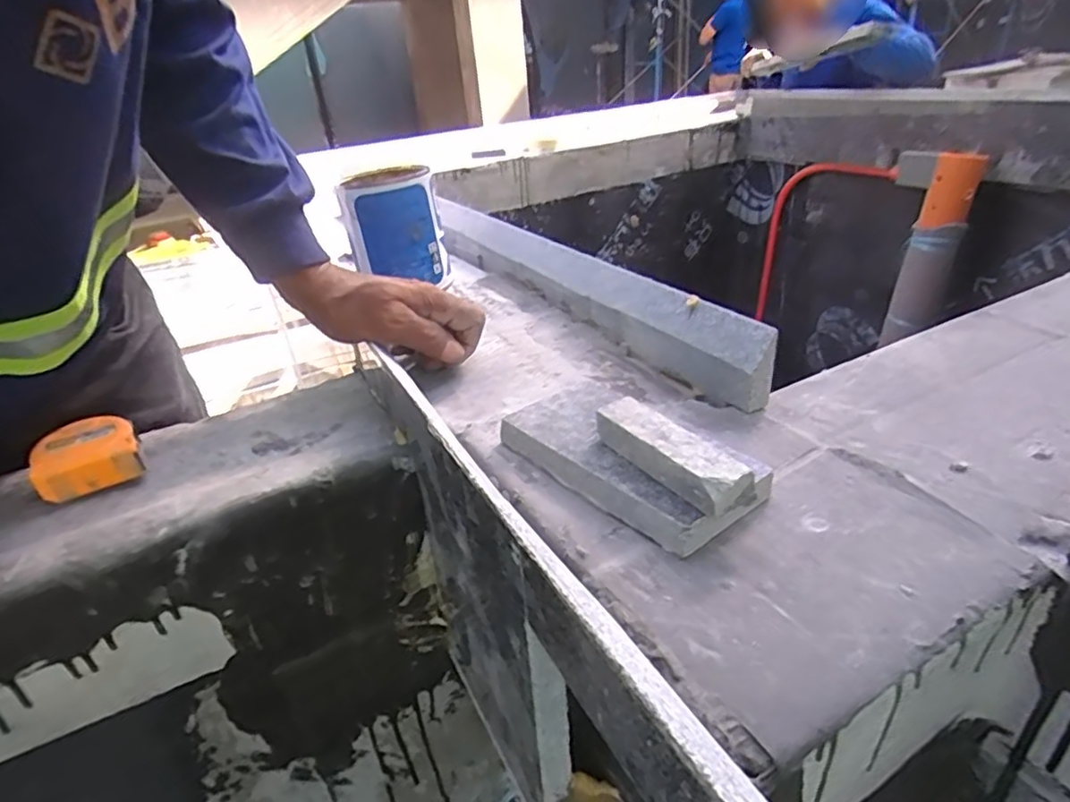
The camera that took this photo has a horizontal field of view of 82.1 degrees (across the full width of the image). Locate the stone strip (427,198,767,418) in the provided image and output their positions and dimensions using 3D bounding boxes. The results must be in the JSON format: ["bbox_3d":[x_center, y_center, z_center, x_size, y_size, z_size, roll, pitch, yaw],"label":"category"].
[{"bbox_3d":[0.013,-0.126,0.605,0.018,0.061,0.546,1,23,-31],"label":"stone strip"}]

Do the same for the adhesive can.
[{"bbox_3d":[-0.150,-0.183,0.645,0.093,0.100,0.080,19,37,32],"label":"adhesive can"}]

